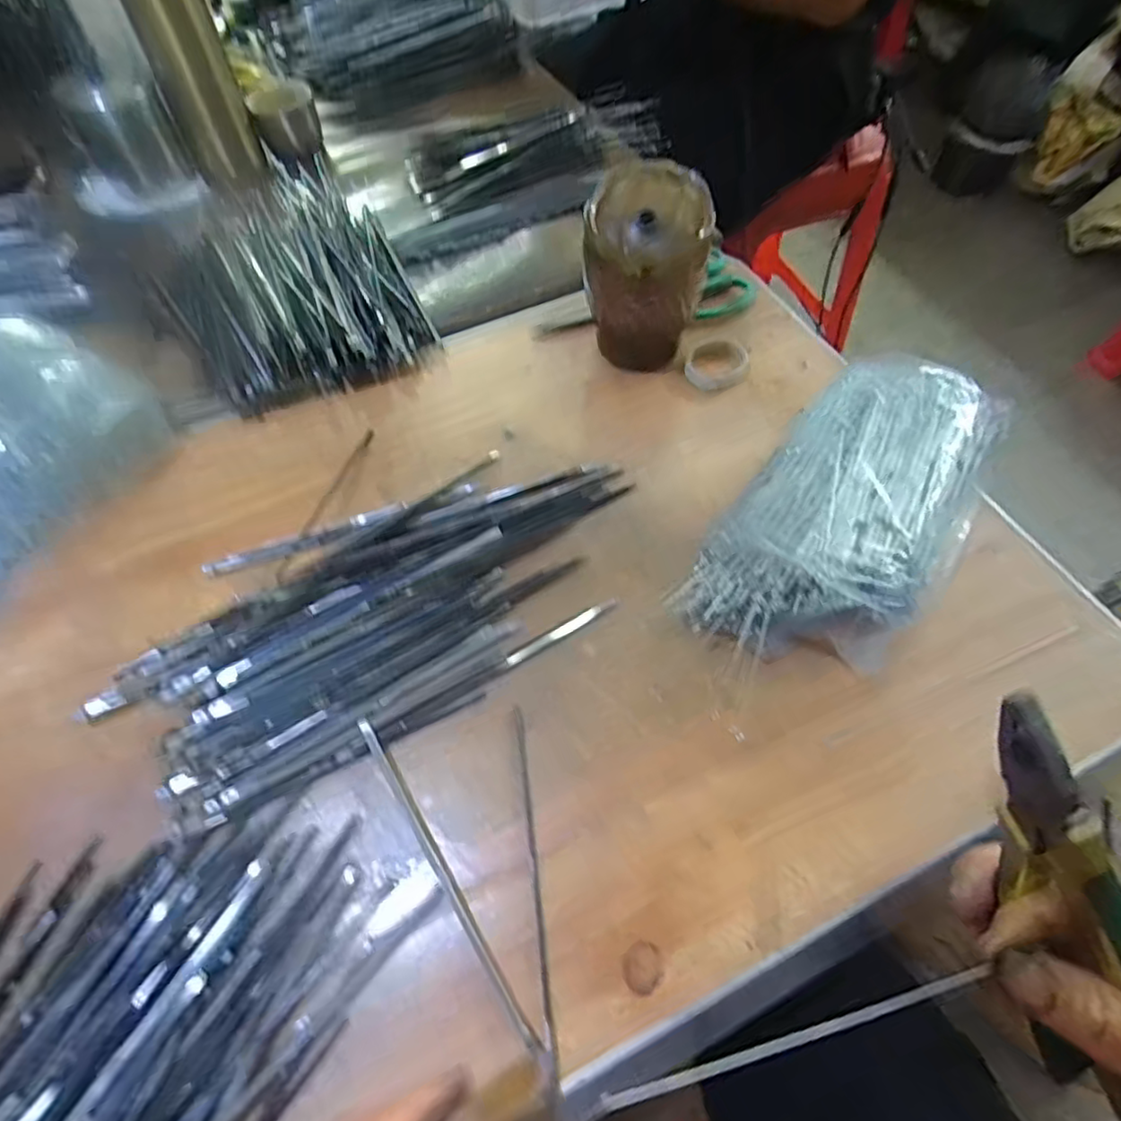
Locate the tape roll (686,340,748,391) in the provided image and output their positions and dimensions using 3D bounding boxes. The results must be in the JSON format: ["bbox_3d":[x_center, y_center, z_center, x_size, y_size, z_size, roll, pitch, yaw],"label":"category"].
[{"bbox_3d":[0.120,-0.150,0.484,0.047,0.010,0.047,-1,58,2],"label":"tape roll"}]

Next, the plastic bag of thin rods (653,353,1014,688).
[{"bbox_3d":[0.177,-0.035,0.380,0.115,0.039,0.241,32,65,21],"label":"plastic bag of thin rods"}]

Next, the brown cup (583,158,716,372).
[{"bbox_3d":[0.061,-0.203,0.455,0.084,0.109,0.087,2,58,4],"label":"brown cup"}]

